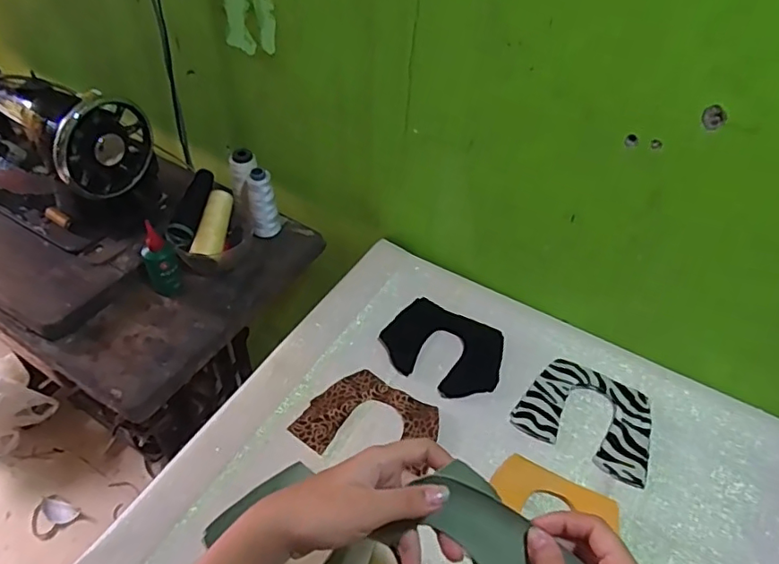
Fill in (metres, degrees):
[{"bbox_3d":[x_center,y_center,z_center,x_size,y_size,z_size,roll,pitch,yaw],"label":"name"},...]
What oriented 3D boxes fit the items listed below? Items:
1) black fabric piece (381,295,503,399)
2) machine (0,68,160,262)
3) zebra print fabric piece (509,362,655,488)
[{"bbox_3d":[0.072,0.087,0.744,0.155,0.010,0.123,21,50,17],"label":"black fabric piece"},{"bbox_3d":[-0.535,-0.208,0.839,0.373,0.218,0.173,25,50,19],"label":"machine"},{"bbox_3d":[0.241,0.159,0.678,0.152,0.005,0.122,23,53,19],"label":"zebra print fabric piece"}]

